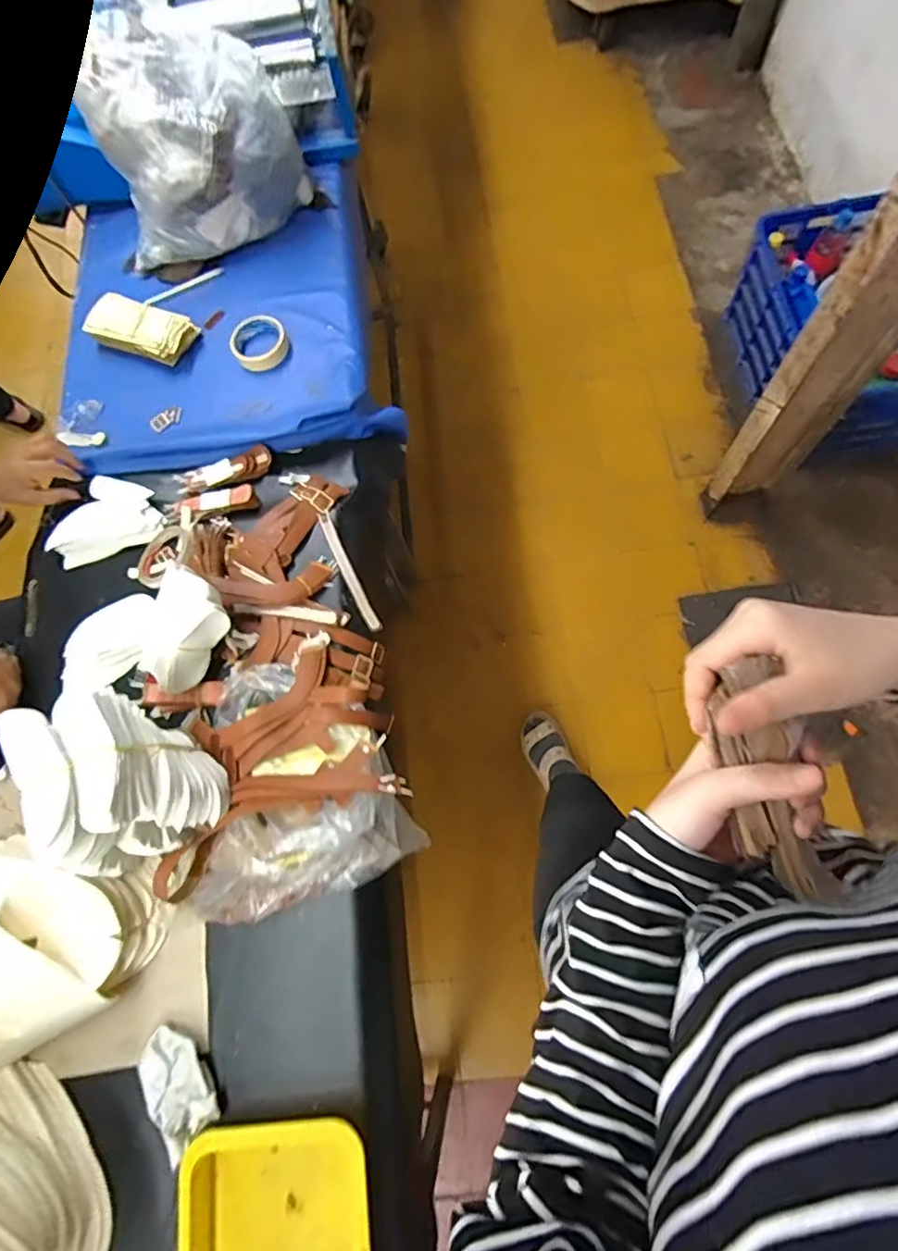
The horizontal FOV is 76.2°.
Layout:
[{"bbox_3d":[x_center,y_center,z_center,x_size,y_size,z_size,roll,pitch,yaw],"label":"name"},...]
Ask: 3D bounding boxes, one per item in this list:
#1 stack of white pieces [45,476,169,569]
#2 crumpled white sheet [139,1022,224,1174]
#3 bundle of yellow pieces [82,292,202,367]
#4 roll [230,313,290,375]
[{"bbox_3d":[-0.535,-0.169,0.883,0.168,0.016,0.126,-22,72,-1],"label":"stack of white pieces"},{"bbox_3d":[-0.308,0.521,0.650,0.071,0.040,0.120,-40,73,-7],"label":"crumpled white sheet"},{"bbox_3d":[-0.512,-0.492,0.947,0.172,0.046,0.085,17,75,11],"label":"bundle of yellow pieces"},{"bbox_3d":[-0.310,-0.464,0.940,0.091,0.035,0.083,-2,73,5],"label":"roll"}]

